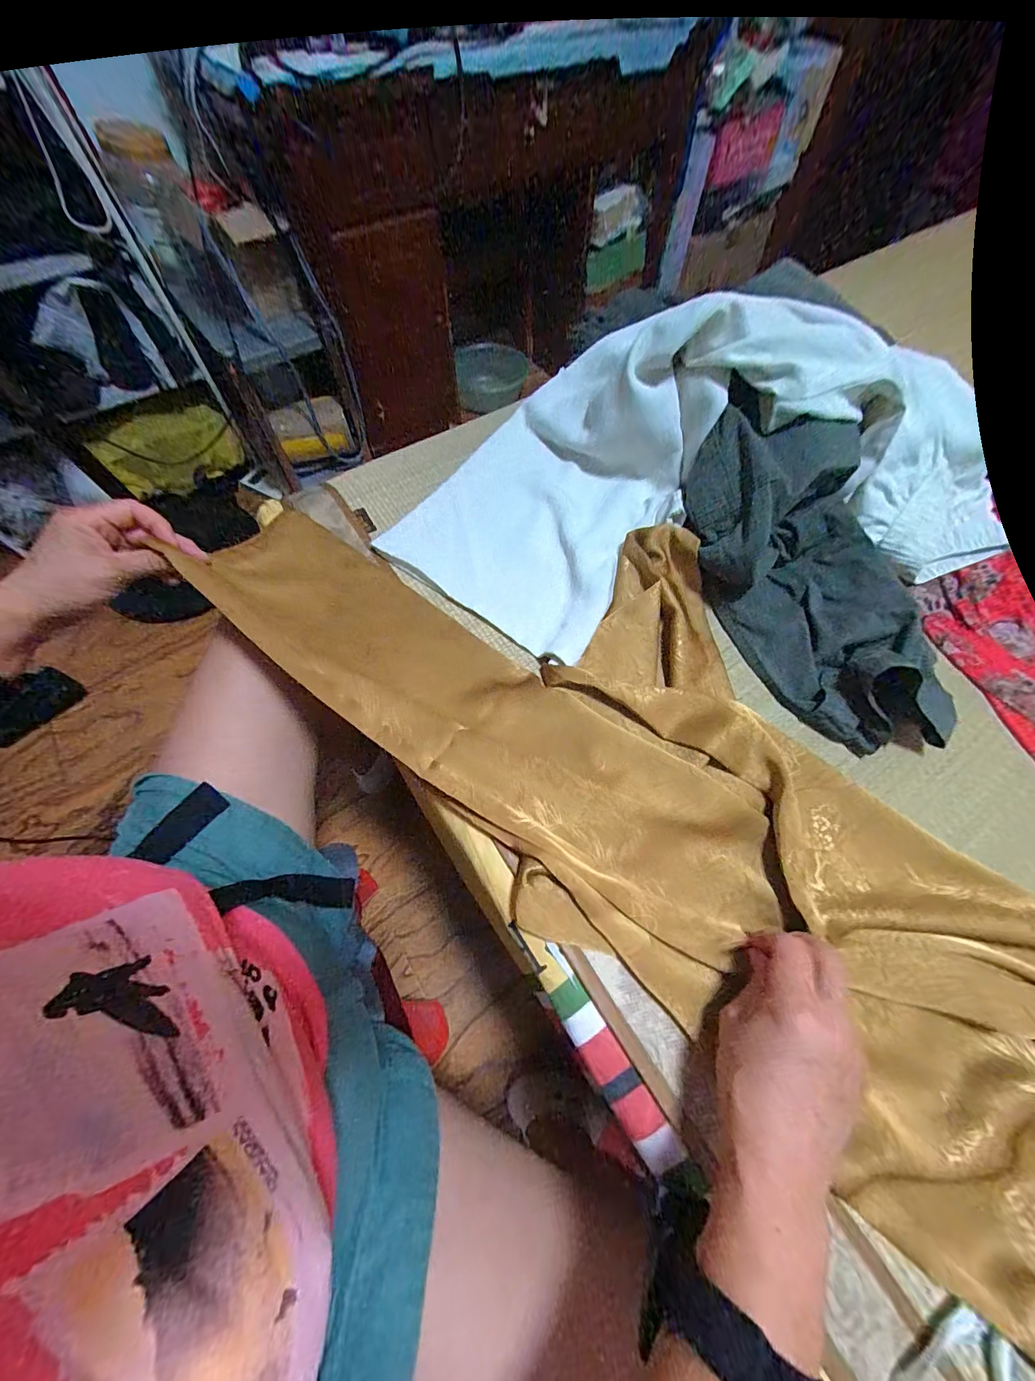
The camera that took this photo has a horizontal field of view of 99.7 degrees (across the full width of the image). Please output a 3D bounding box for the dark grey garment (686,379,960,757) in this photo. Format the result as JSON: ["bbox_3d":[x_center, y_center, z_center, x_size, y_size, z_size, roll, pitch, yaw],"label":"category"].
[{"bbox_3d":[0.294,-0.122,0.434,0.173,0.091,0.375,-21,81,-6],"label":"dark grey garment"}]

